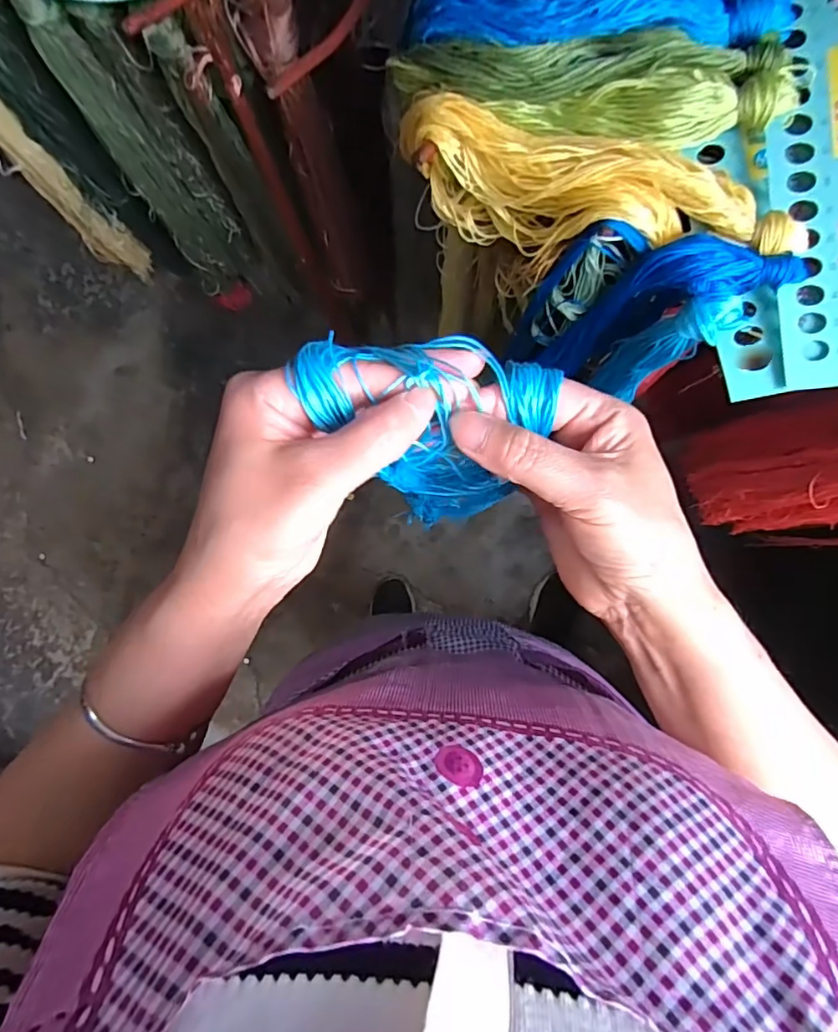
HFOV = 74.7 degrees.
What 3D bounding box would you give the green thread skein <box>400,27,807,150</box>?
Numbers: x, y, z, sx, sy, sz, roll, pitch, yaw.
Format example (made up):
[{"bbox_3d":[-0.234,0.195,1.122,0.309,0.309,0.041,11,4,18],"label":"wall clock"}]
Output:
[{"bbox_3d":[0.074,-0.213,0.276,0.203,0.029,0.047,16,87,16],"label":"green thread skein"}]

